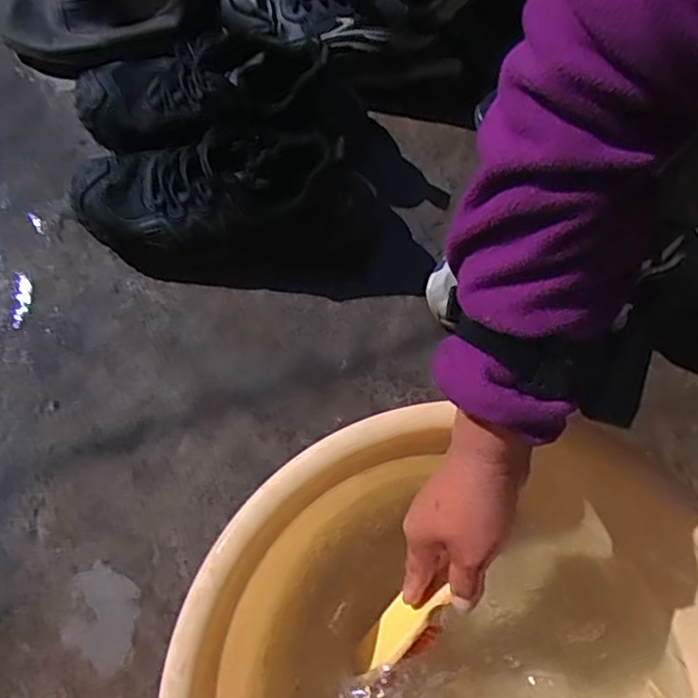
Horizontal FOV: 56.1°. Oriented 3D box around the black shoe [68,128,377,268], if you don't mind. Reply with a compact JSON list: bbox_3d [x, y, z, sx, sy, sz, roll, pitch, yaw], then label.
[{"bbox_3d":[-0.124,-0.142,0.629,0.286,0.117,0.108,3,72,2],"label":"black shoe"}]

